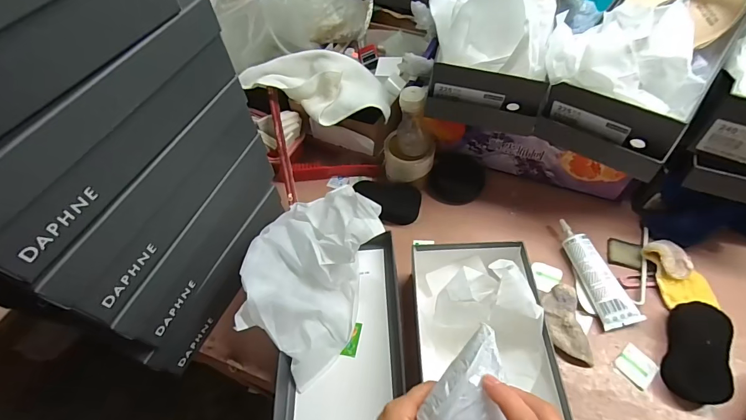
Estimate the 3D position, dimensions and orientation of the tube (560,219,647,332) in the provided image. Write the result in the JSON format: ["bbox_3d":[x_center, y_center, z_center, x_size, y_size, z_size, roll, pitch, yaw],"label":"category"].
[{"bbox_3d":[0.338,0.090,0.573,0.050,0.032,0.171,-12,56,-4],"label":"tube"}]

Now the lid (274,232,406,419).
[{"bbox_3d":[-0.044,0.183,0.547,0.170,0.045,0.285,-4,56,2],"label":"lid"}]

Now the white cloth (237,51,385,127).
[{"bbox_3d":[-0.101,-0.225,0.674,0.285,0.051,0.128,25,61,20],"label":"white cloth"}]

